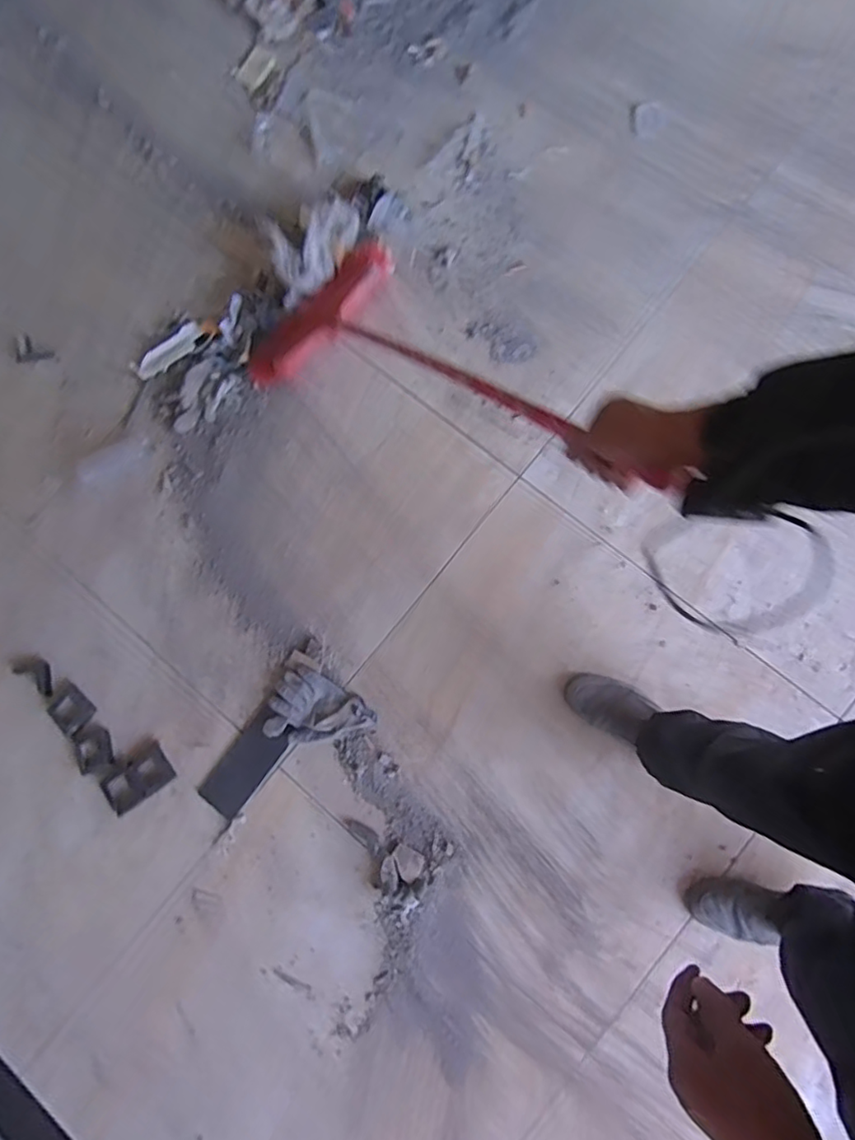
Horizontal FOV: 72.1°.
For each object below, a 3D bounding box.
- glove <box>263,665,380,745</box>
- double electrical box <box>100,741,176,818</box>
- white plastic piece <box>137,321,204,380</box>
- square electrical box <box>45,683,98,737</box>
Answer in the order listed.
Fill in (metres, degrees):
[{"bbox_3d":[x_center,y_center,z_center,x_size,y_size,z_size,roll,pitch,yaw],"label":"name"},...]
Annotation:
[{"bbox_3d":[-0.227,0.304,1.222,0.202,0.024,0.150,28,84,7],"label":"glove"},{"bbox_3d":[-0.602,0.434,1.222,0.140,0.013,0.085,-38,81,-2],"label":"double electrical box"},{"bbox_3d":[-0.577,-0.490,1.310,0.166,0.034,0.057,-37,80,-9],"label":"white plastic piece"},{"bbox_3d":[-0.748,0.294,1.235,0.083,0.013,0.075,43,87,9],"label":"square electrical box"}]

